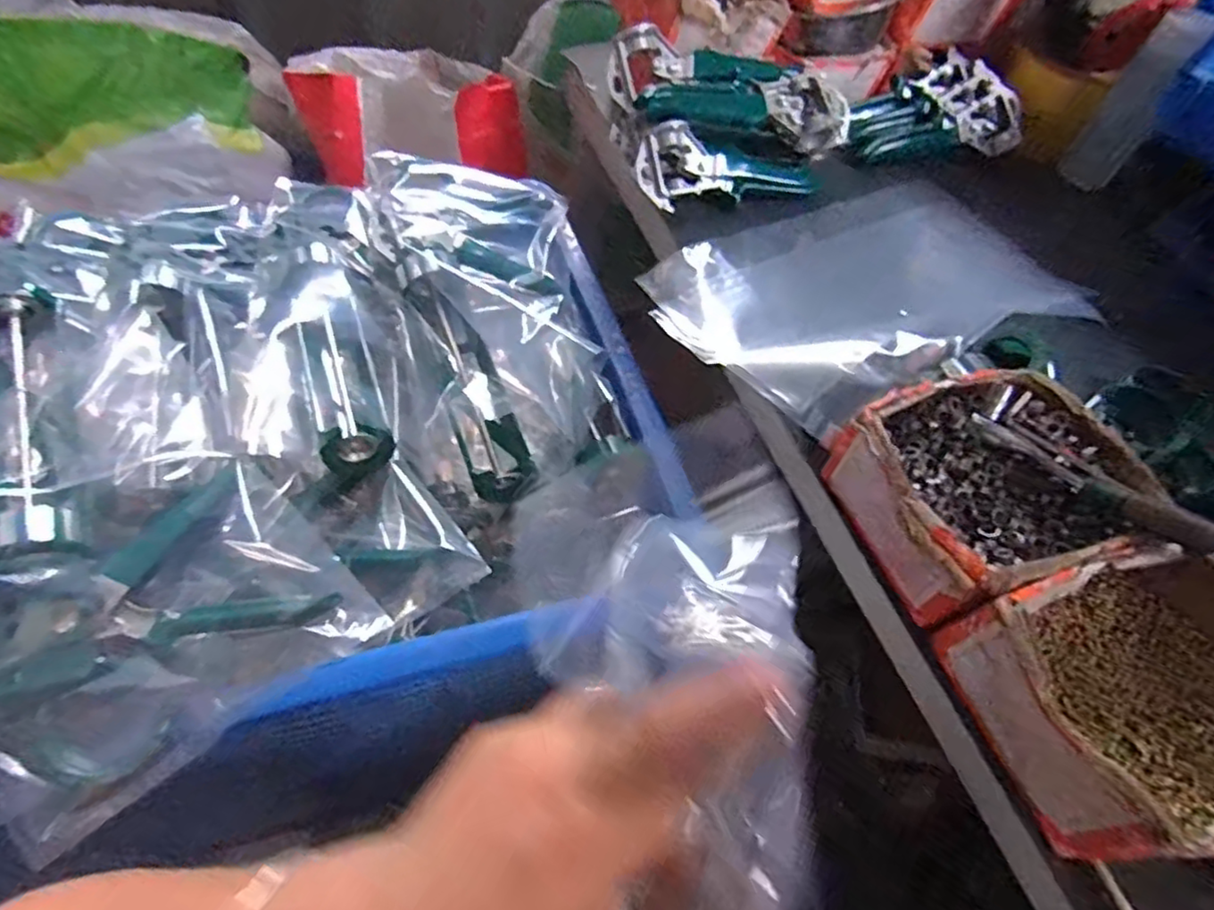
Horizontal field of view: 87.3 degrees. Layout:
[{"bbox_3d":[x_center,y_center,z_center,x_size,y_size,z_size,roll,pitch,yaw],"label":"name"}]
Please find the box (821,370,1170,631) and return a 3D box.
[{"bbox_3d":[0.255,0.021,0.430,0.179,0.069,0.147,-12,58,-13],"label":"box"}]

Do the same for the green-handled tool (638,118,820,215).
[{"bbox_3d":[0.130,-0.285,0.649,0.207,0.067,0.056,-4,56,-25],"label":"green-handled tool"}]

